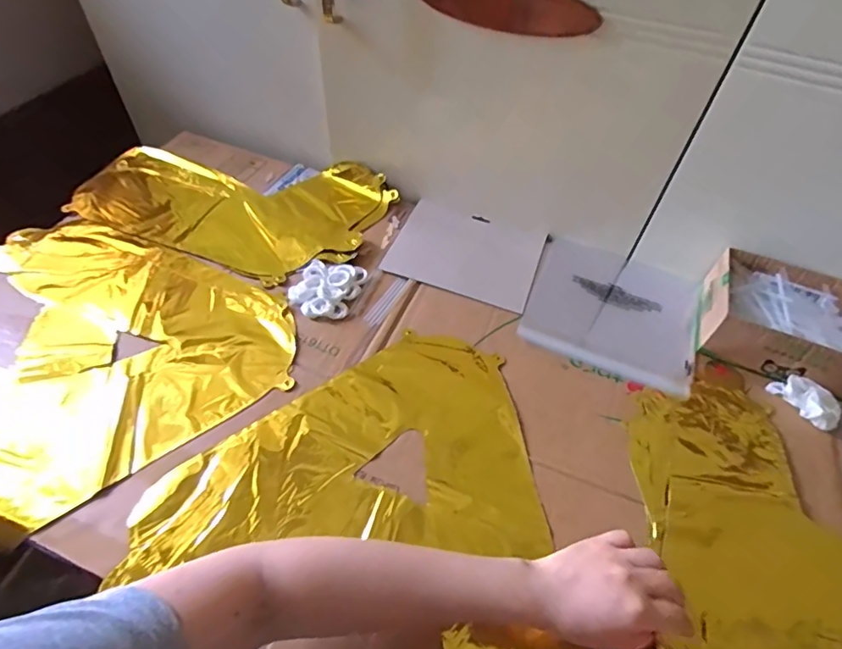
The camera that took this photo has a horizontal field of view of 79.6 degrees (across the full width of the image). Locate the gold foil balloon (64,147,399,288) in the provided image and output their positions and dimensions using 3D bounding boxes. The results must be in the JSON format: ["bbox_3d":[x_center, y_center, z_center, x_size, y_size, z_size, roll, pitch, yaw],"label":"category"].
[{"bbox_3d":[-0.269,-0.182,0.716,0.407,0.028,0.232,21,56,12],"label":"gold foil balloon"}]

